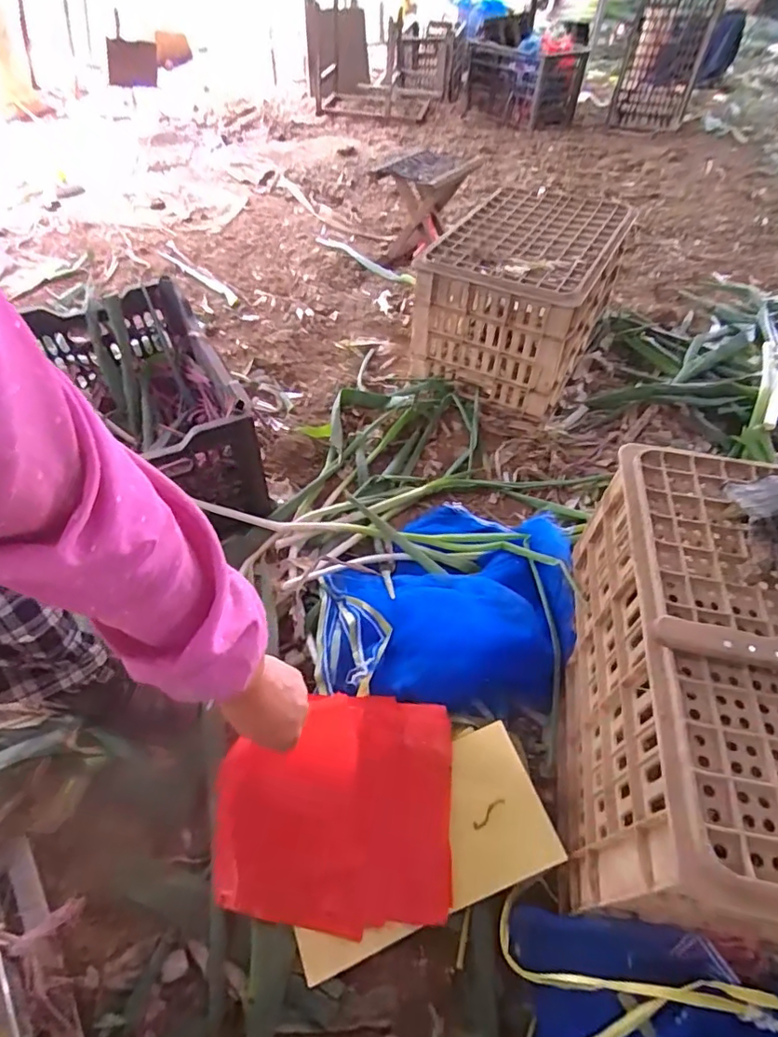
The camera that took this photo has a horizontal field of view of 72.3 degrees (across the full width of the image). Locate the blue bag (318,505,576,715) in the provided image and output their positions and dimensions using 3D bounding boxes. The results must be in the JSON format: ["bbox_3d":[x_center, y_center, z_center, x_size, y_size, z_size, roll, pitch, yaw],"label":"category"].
[{"bbox_3d":[0.089,0.116,0.817,0.378,0.084,0.427,7,50,4],"label":"blue bag"}]

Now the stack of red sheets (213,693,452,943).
[{"bbox_3d":[-0.064,0.343,0.636,0.270,0.019,0.240,3,70,-1],"label":"stack of red sheets"}]

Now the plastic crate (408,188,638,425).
[{"bbox_3d":[0.272,-0.461,1.163,0.321,0.307,0.397,24,53,17],"label":"plastic crate"}]

